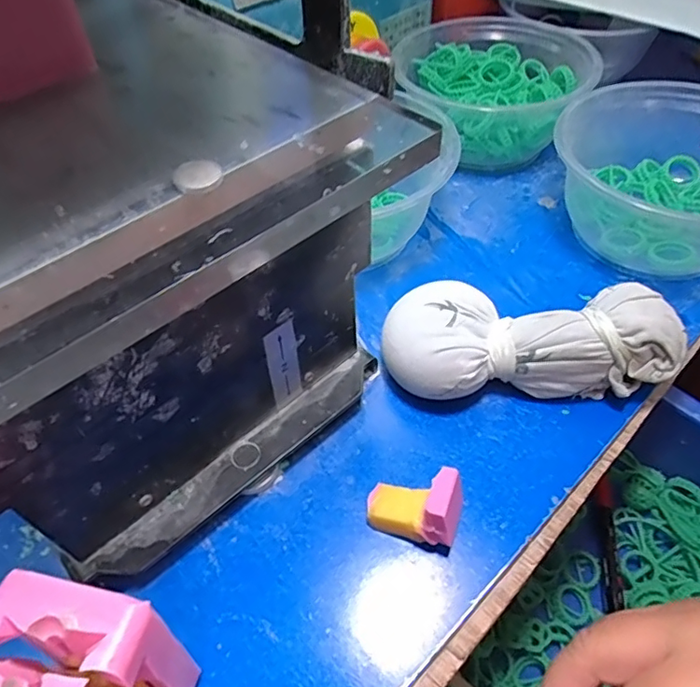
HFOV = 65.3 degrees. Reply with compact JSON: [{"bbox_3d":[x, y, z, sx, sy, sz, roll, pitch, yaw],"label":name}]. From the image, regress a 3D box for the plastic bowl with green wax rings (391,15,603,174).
[{"bbox_3d":[0.098,-0.178,0.394,0.128,0.064,0.121,2,51,3],"label":"plastic bowl with green wax rings"}]

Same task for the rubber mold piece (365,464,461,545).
[{"bbox_3d":[0.027,0.064,0.223,0.036,0.026,0.026,15,52,13],"label":"rubber mold piece"}]

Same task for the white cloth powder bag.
[{"bbox_3d":[0.085,-0.002,0.263,0.137,0.045,0.060,-2,51,0],"label":"white cloth powder bag"}]

